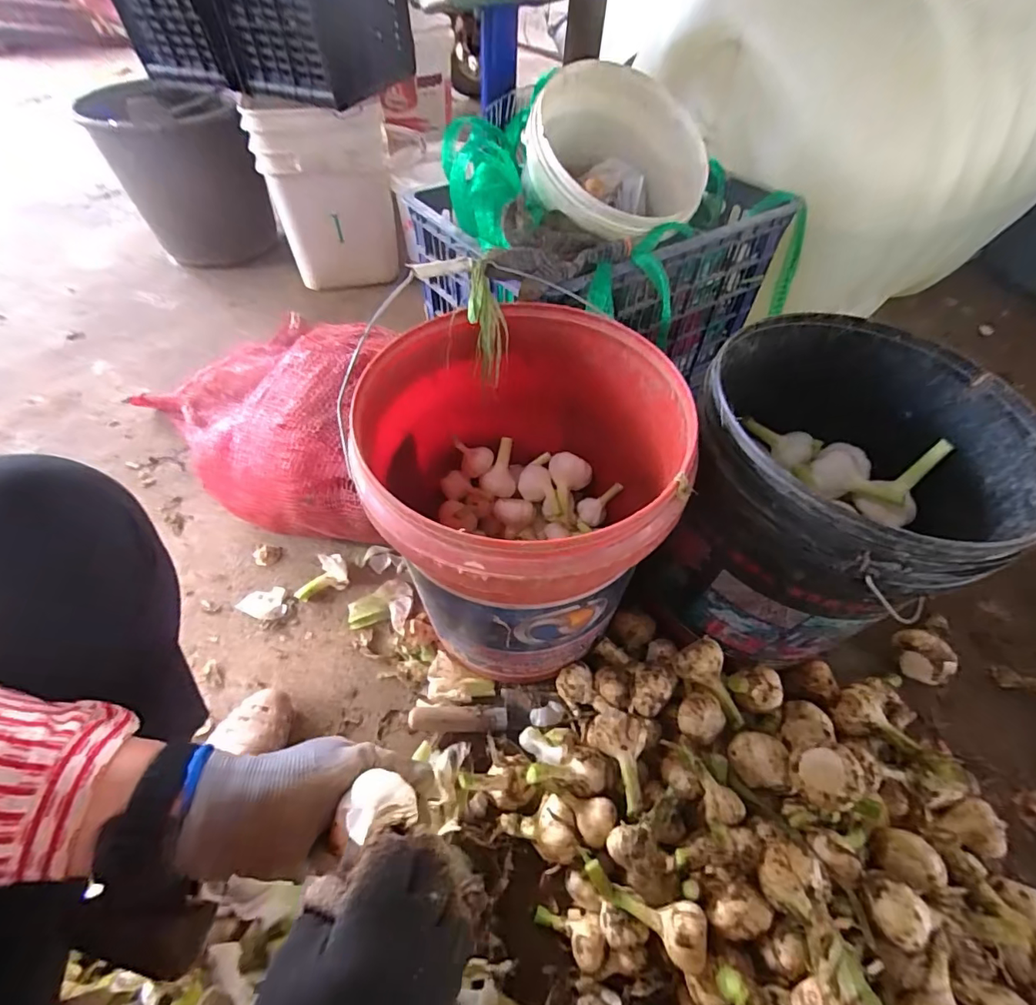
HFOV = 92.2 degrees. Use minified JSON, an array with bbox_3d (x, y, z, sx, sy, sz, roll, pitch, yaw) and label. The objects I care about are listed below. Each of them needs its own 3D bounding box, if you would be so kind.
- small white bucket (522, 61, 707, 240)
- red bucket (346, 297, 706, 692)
[{"bbox_3d":[0.117,-0.416,0.645,0.231,0.143,0.193,25,73,-5],"label":"small white bucket"},{"bbox_3d":[0.003,0.012,0.555,0.297,0.325,0.301,2,52,-3],"label":"red bucket"}]

